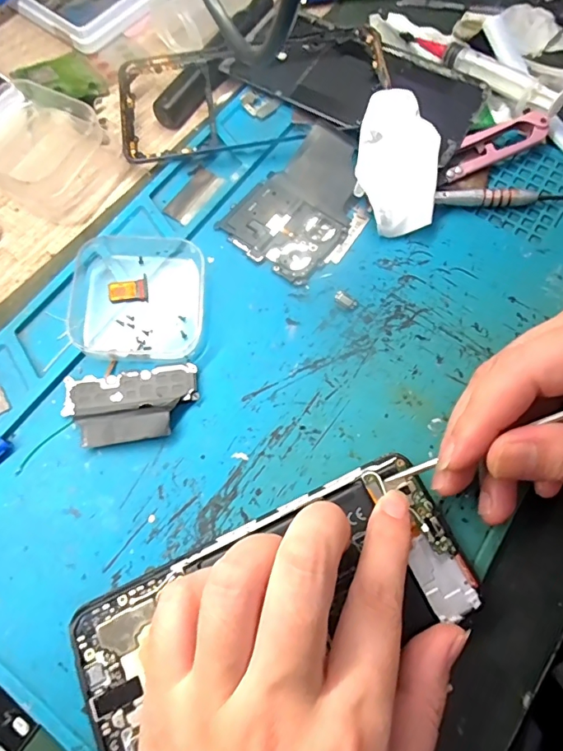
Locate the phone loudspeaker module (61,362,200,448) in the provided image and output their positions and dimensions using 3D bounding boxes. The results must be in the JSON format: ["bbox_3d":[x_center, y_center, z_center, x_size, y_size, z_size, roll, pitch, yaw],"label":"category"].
[{"bbox_3d":[-0.070,0.014,0.215,0.061,0.008,0.035,-8,70,-3],"label":"phone loudspeaker module"}]

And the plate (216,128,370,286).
[{"bbox_3d":[0.014,-0.094,0.255,0.064,0.008,0.084,40,82,11],"label":"plate"}]

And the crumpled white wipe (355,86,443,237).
[{"bbox_3d":[0.064,-0.118,0.254,0.044,0.020,0.082,8,70,3],"label":"crumpled white wipe"}]

